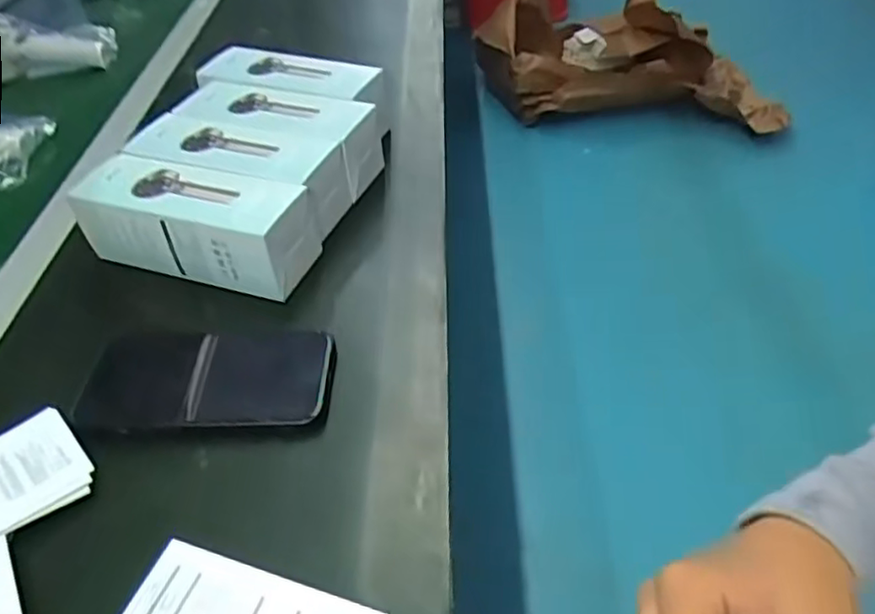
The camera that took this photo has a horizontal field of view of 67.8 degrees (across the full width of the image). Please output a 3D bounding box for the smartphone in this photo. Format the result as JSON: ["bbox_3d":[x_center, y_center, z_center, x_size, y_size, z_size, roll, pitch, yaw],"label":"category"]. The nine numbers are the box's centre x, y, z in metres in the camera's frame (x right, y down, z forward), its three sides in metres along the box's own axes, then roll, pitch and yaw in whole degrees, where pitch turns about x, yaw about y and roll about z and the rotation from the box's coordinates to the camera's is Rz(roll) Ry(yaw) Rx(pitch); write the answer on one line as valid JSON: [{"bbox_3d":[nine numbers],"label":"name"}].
[{"bbox_3d":[-0.139,0.043,0.399,0.148,0.013,0.072,-3,45,2],"label":"smartphone"}]

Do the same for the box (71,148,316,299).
[{"bbox_3d":[-0.172,-0.062,0.473,0.165,0.058,0.060,12,47,16],"label":"box"}]

